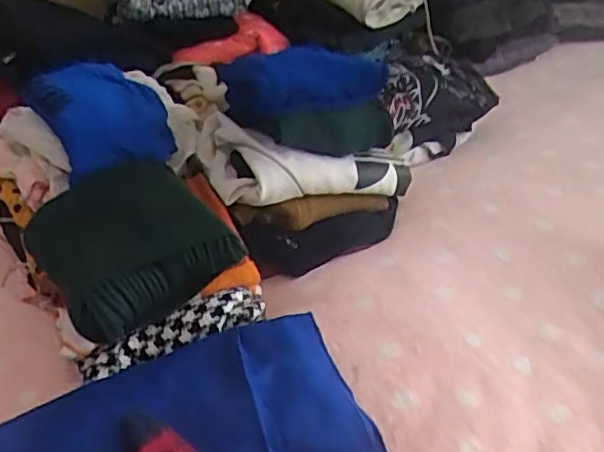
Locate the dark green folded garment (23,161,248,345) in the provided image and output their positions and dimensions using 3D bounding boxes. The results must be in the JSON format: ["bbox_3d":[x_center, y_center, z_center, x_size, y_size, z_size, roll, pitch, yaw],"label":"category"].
[{"bbox_3d":[-0.201,0.016,0.736,0.196,0.113,0.193,-22,42,-26],"label":"dark green folded garment"}]

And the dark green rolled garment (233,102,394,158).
[{"bbox_3d":[0.030,-0.141,0.856,0.212,0.072,0.087,-1,36,-21],"label":"dark green rolled garment"}]

